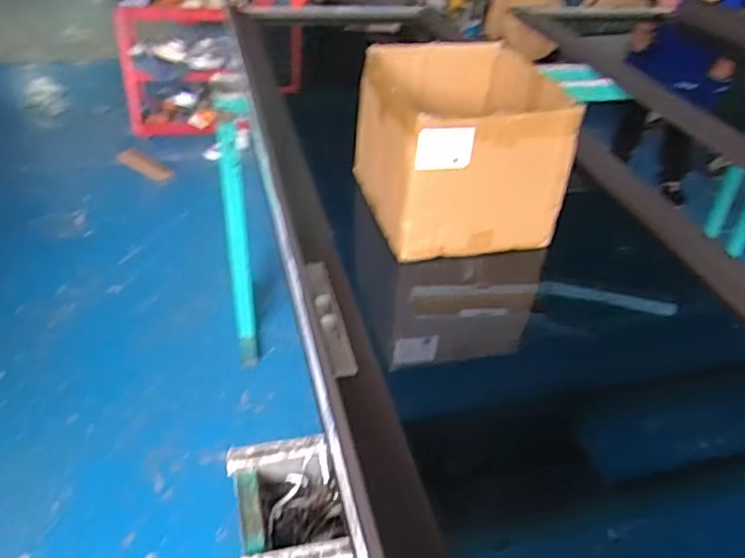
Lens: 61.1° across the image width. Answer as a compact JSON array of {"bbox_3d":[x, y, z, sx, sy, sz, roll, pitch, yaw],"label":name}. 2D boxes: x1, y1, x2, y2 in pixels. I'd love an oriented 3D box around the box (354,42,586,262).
[{"bbox_3d":[0.152,-0.249,1.143,0.307,0.245,0.360,-5,37,-12],"label":"box"}]

